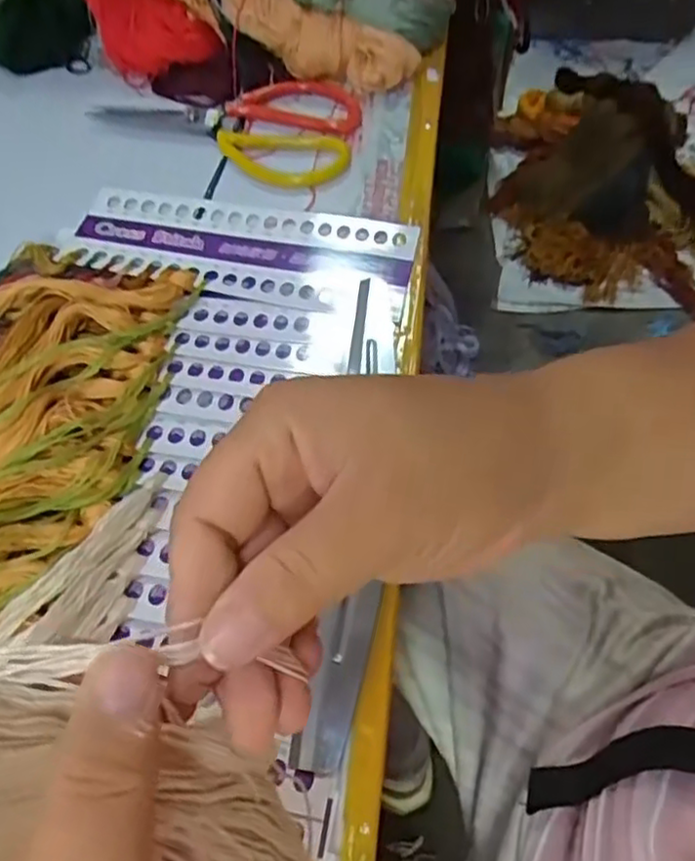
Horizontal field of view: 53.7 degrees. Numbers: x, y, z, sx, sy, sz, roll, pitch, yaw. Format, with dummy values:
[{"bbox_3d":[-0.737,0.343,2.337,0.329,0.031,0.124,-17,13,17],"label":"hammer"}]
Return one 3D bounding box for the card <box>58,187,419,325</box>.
[{"bbox_3d":[-0.078,-0.129,0.485,0.245,0.009,0.081,11,63,8],"label":"card"}]

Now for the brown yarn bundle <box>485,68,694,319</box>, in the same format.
[{"bbox_3d":[0.498,-0.478,1.268,0.434,0.137,0.498,7,63,6],"label":"brown yarn bundle"}]

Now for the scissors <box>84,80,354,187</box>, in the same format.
[{"bbox_3d":[-0.098,-0.246,0.539,0.207,0.011,0.102,13,63,8],"label":"scissors"}]

